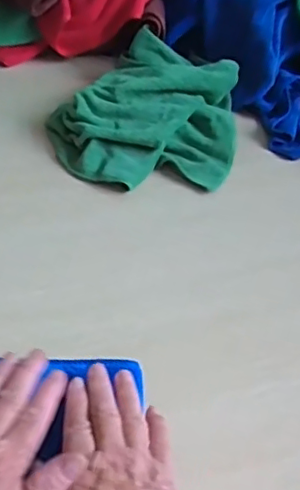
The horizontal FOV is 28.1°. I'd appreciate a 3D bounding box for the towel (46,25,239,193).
[{"bbox_3d":[0.002,-0.158,0.705,0.212,0.052,0.235,16,47,11],"label":"towel"}]

